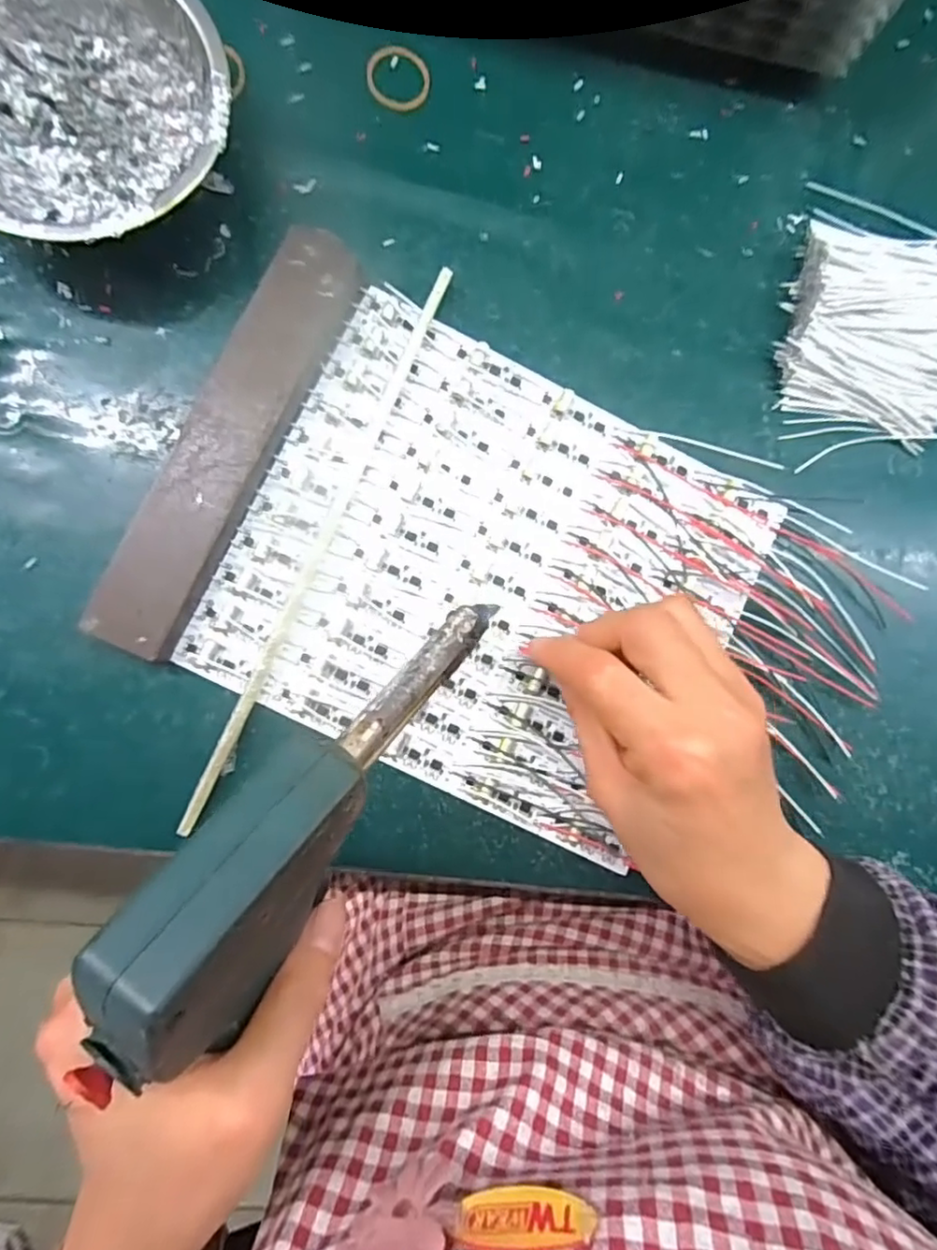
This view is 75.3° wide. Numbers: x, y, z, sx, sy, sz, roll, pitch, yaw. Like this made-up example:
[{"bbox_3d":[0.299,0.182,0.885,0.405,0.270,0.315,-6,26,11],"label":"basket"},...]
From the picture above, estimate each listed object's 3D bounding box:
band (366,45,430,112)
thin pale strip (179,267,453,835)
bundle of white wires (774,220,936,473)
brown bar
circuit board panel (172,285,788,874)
[{"bbox_3d":[-0.034,-0.264,0.292,0.030,0.004,0.031,0,87,-7],"label":"band"},{"bbox_3d":[-0.067,-0.038,0.274,0.008,0.009,0.273,24,85,-5],"label":"thin pale strip"},{"bbox_3d":[0.211,-0.151,0.312,0.098,0.018,0.114,4,87,-7],"label":"bundle of white wires"},{"bbox_3d":[-0.105,-0.082,0.269,0.035,0.017,0.199,25,84,-5],"label":"brown bar"},{"bbox_3d":[0.013,-0.022,0.286,0.225,0.007,0.193,26,84,-5],"label":"circuit board panel"}]

